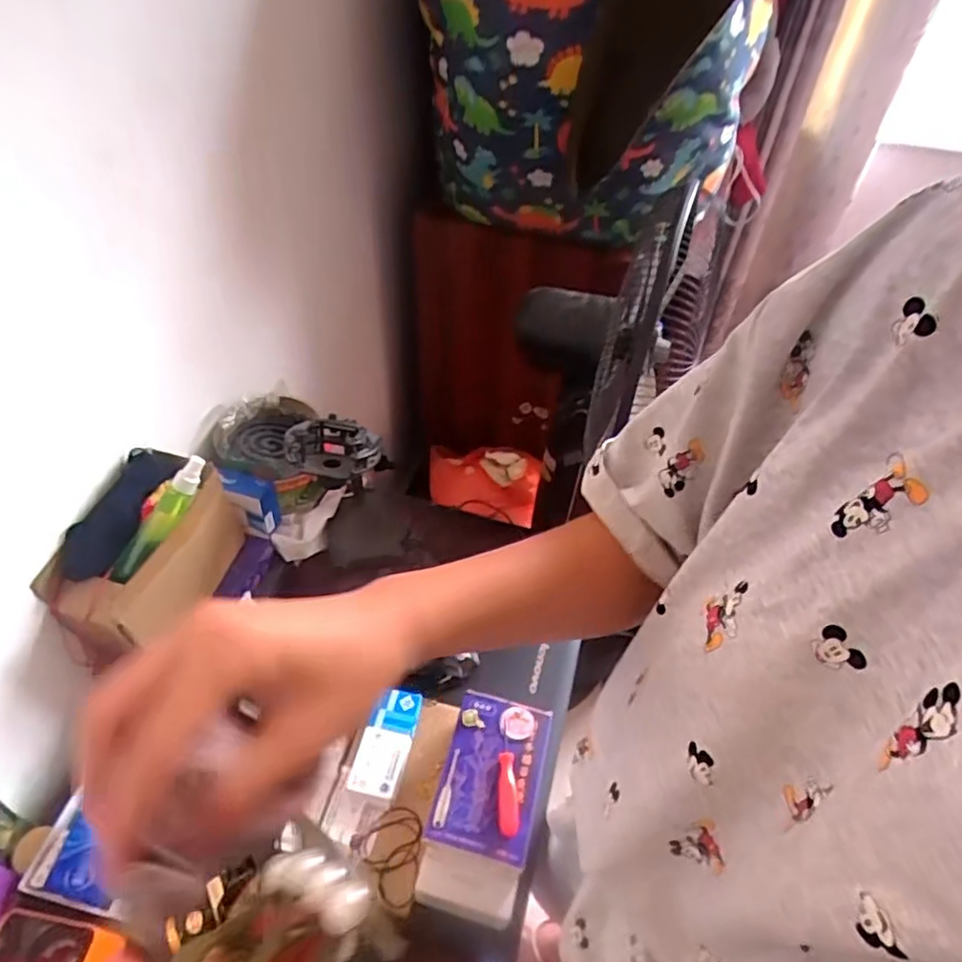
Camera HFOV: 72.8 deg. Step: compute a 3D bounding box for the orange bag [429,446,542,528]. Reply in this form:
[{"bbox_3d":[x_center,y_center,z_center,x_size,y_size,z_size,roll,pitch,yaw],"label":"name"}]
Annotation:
[{"bbox_3d":[0.002,-0.014,1.351,0.250,0.091,0.156,12,48,7],"label":"orange bag"}]

